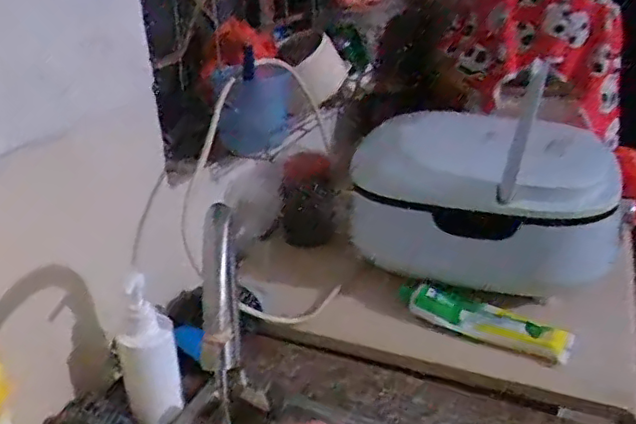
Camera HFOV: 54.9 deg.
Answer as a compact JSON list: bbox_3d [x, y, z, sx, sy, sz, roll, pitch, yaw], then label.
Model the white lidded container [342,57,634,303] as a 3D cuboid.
[{"bbox_3d":[0.211,-0.015,0.790,0.293,0.139,0.248,4,27,13],"label":"white lidded container"}]

